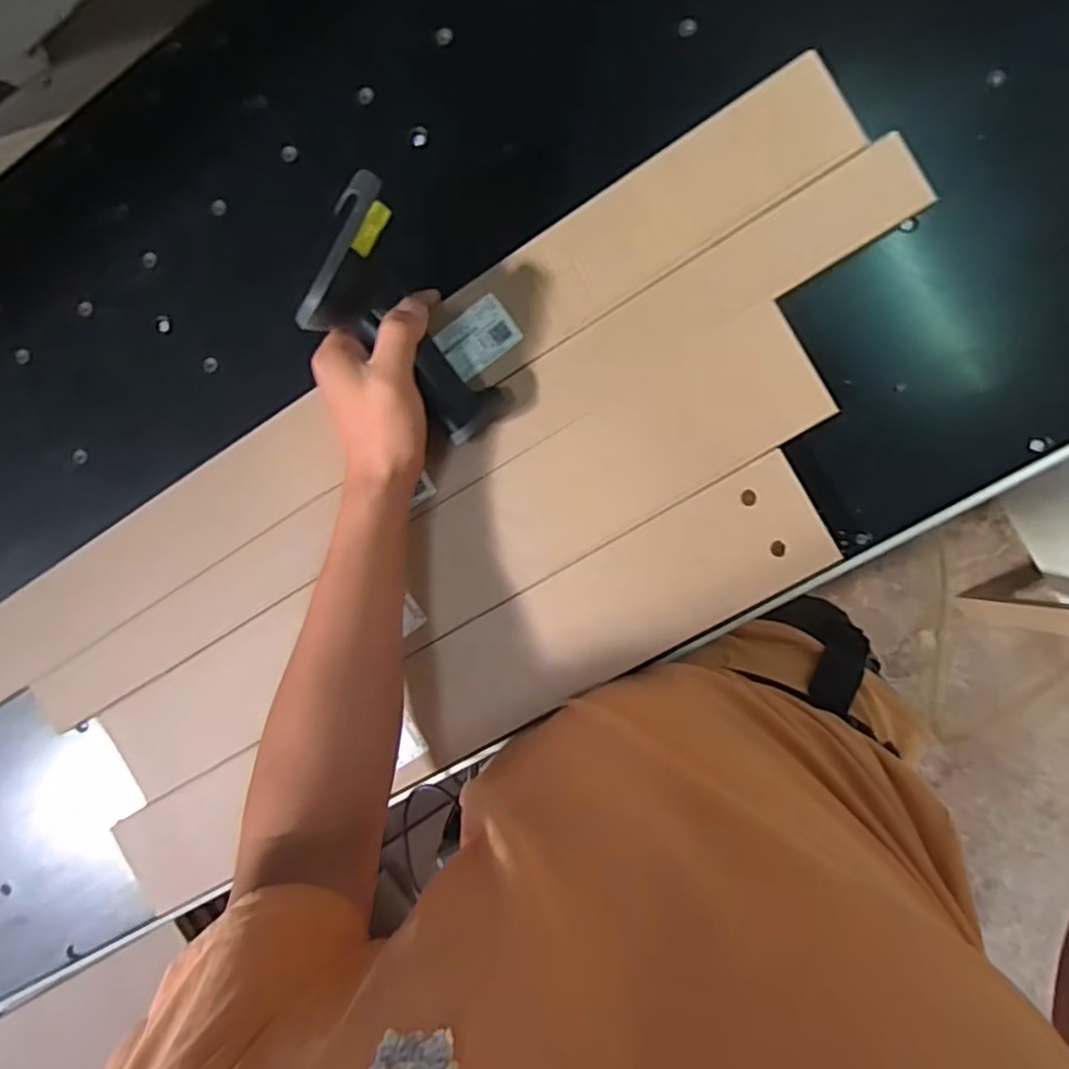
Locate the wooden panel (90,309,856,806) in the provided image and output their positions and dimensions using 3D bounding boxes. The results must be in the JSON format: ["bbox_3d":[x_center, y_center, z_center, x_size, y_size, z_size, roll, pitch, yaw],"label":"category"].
[{"bbox_3d":[-0.078,0.034,0.506,0.612,0.008,0.083,-30,88,10],"label":"wooden panel"}]

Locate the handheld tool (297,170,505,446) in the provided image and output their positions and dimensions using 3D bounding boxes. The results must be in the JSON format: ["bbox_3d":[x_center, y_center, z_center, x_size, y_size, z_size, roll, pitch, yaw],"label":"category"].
[{"bbox_3d":[-0.084,-0.128,0.435,0.081,0.045,0.163,-34,123,10],"label":"handheld tool"}]

